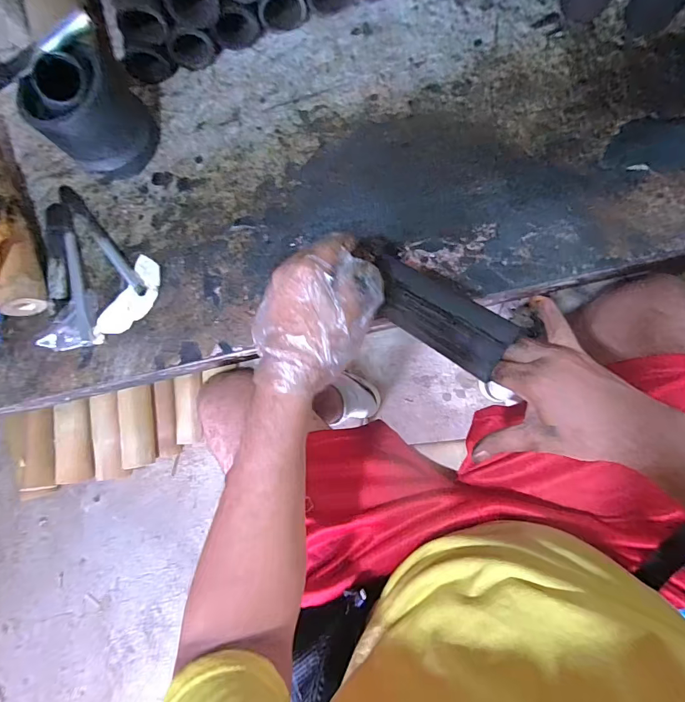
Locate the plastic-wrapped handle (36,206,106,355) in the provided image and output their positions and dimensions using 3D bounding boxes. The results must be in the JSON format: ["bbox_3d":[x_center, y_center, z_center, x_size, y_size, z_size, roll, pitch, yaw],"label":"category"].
[{"bbox_3d":[-0.335,-0.096,0.496,0.062,0.020,0.185,-9,80,8],"label":"plastic-wrapped handle"}]

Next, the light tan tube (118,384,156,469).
[{"bbox_3d":[-0.479,0.175,0.933,0.067,0.071,0.181,-7,81,8],"label":"light tan tube"}]

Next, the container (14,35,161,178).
[{"bbox_3d":[-0.278,-0.262,0.454,0.087,0.125,0.099,41,90,12],"label":"container"}]

